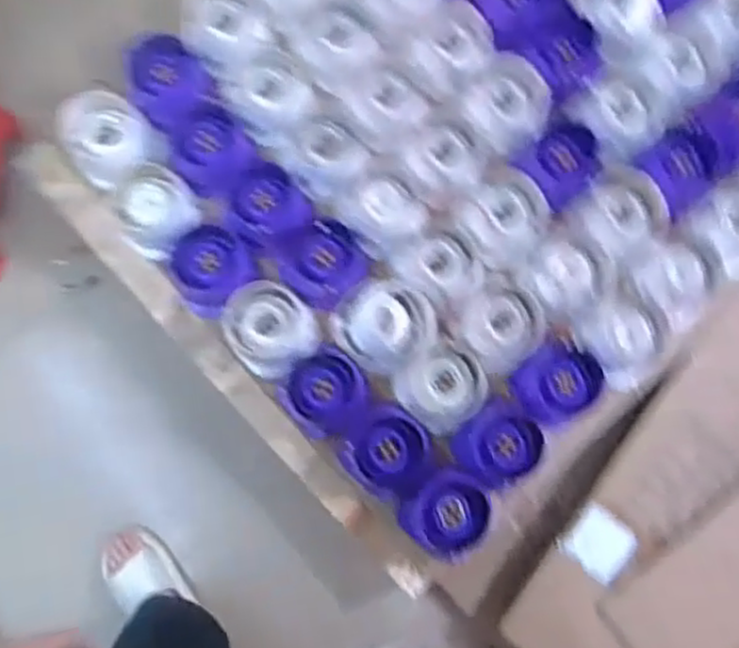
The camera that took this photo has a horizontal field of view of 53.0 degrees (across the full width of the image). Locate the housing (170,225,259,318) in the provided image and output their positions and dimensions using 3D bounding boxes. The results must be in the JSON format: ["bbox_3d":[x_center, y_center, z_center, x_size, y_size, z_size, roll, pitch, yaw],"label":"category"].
[{"bbox_3d":[-0.266,-0.089,1.220,0.135,0.042,0.130,0,82,-2],"label":"housing"}]

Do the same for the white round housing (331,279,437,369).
[{"bbox_3d":[0.024,0.001,1.221,0.151,0.042,0.140,-33,85,-6],"label":"white round housing"}]

